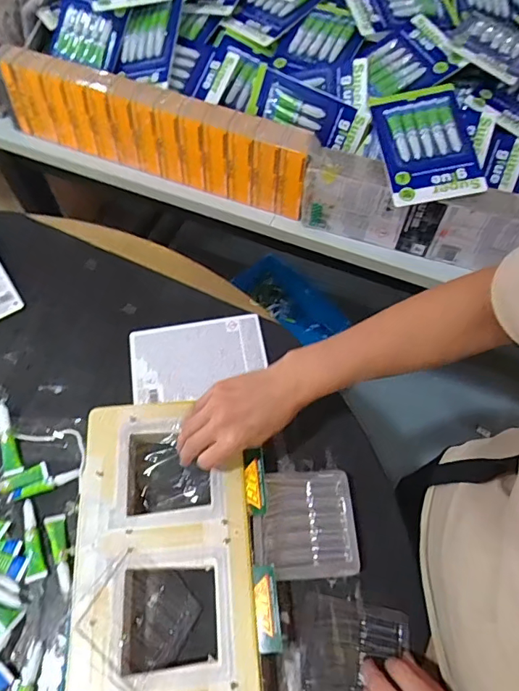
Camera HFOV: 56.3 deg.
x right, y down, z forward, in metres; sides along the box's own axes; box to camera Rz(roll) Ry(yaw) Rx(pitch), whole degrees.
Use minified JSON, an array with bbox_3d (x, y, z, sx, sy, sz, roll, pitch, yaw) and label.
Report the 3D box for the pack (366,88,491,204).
[{"bbox_3d":[0.221,-0.265,0.634,0.124,0.027,0.167,-11,73,3],"label":"pack"}]

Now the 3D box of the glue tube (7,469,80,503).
[{"bbox_3d":[-0.237,0.154,0.535,0.076,0.007,0.014,-20,63,-9],"label":"glue tube"}]

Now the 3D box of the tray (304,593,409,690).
[{"bbox_3d":[0.090,0.301,0.461,0.090,0.022,0.104,13,60,4],"label":"tray"}]

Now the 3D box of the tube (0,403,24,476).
[{"bbox_3d":[-0.292,0.108,0.560,0.019,0.017,0.084,-19,63,-9],"label":"tube"}]

